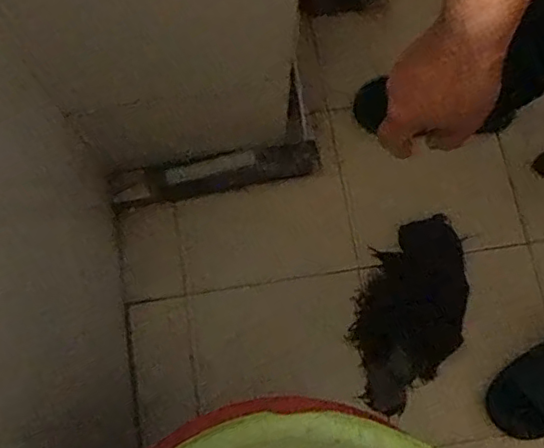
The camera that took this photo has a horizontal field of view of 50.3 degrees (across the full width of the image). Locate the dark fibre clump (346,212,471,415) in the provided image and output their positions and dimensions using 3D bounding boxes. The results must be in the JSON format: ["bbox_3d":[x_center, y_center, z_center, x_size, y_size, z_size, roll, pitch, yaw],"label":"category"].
[{"bbox_3d":[0.241,0.148,0.994,0.178,0.026,0.336,16,75,3],"label":"dark fibre clump"}]

